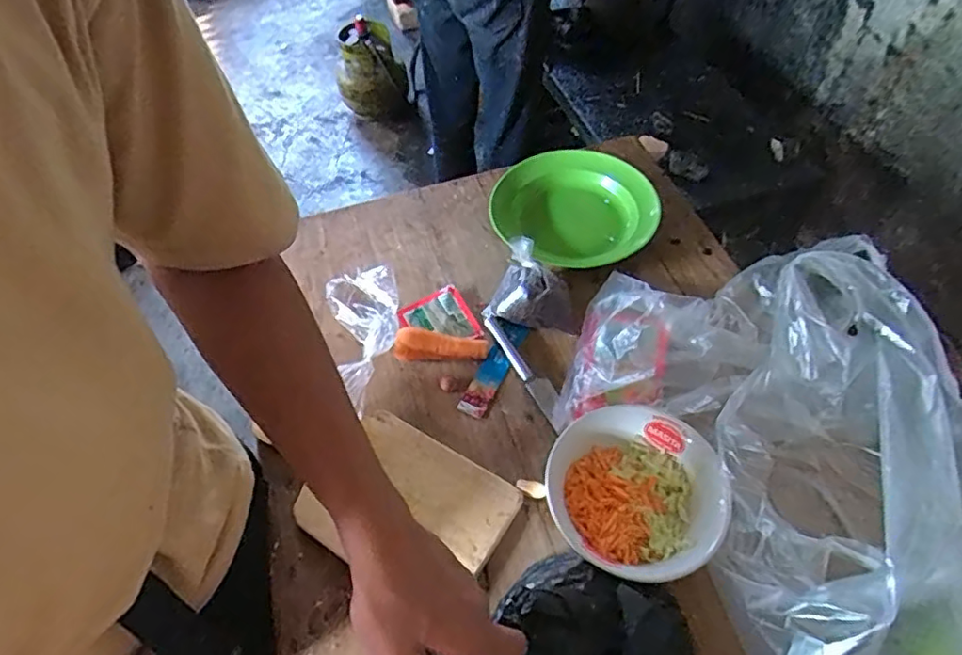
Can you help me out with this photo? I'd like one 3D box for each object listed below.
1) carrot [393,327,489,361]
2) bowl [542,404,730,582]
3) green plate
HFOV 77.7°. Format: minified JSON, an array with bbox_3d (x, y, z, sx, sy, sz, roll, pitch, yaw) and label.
[{"bbox_3d":[-0.045,0.024,0.667,0.101,0.034,0.033,2,54,6],"label":"carrot"},{"bbox_3d":[0.136,0.151,0.540,0.153,0.072,0.148,-2,54,3],"label":"bowl"},{"bbox_3d":[0.119,-0.167,0.783,0.206,0.050,0.199,-2,54,3],"label":"green plate"}]

